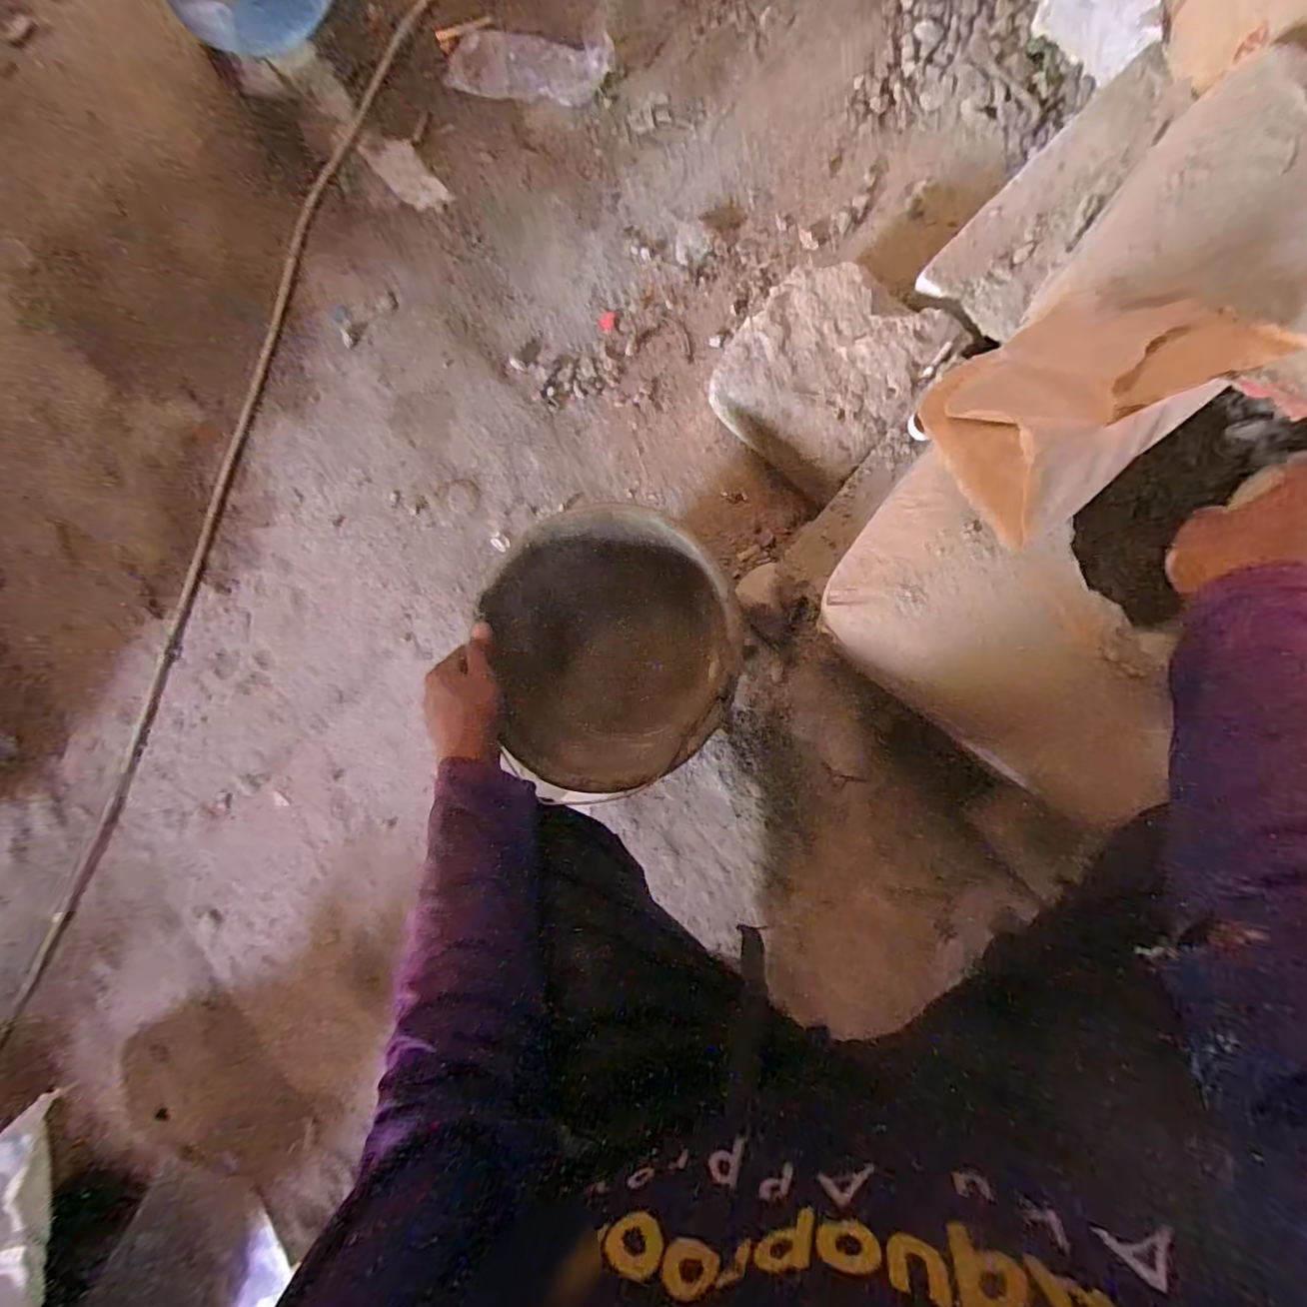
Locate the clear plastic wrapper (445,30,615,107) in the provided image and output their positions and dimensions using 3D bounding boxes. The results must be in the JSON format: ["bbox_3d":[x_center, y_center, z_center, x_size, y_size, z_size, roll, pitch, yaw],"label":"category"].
[{"bbox_3d":[-0.167,-0.781,0.745,0.228,0.010,0.097,15,88,10],"label":"clear plastic wrapper"}]

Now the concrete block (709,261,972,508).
[{"bbox_3d":[0.190,-0.295,0.618,0.203,0.102,0.189,-44,81,4],"label":"concrete block"}]

